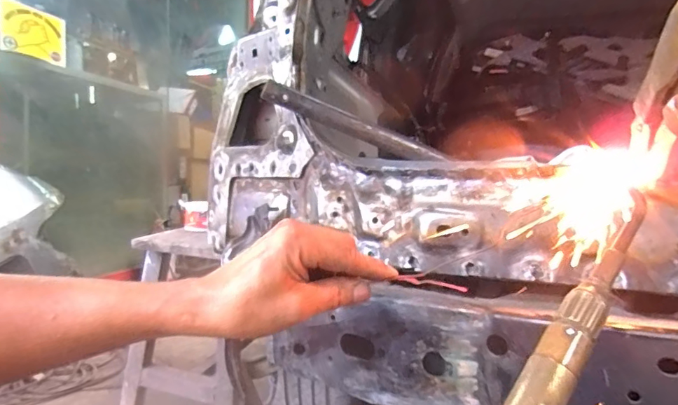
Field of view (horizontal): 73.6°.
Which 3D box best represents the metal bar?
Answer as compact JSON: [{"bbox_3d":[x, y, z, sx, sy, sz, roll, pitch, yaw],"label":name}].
[{"bbox_3d":[0.018,-0.096,0.560,0.228,0.024,0.018,21,1,-5],"label":"metal bar"}]

